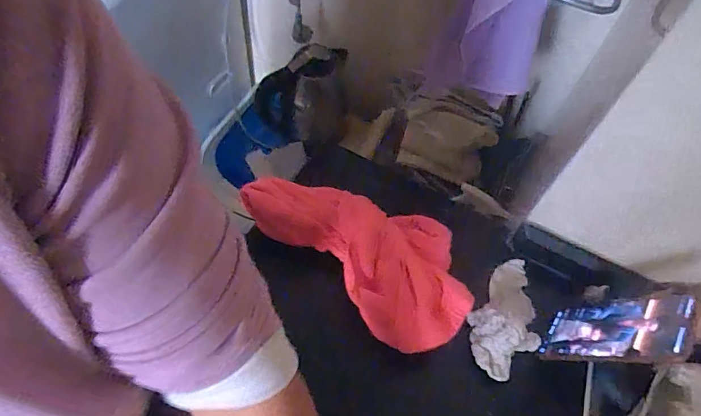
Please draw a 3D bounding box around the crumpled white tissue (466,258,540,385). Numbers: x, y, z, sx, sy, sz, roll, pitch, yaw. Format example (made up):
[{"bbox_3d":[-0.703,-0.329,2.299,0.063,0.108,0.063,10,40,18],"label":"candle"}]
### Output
[{"bbox_3d":[0.188,0.122,0.521,0.080,0.033,0.148,29,57,19],"label":"crumpled white tissue"}]

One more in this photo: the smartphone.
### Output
[{"bbox_3d":[0.268,0.124,0.460,0.008,0.150,0.083,49,57,-7],"label":"smartphone"}]

